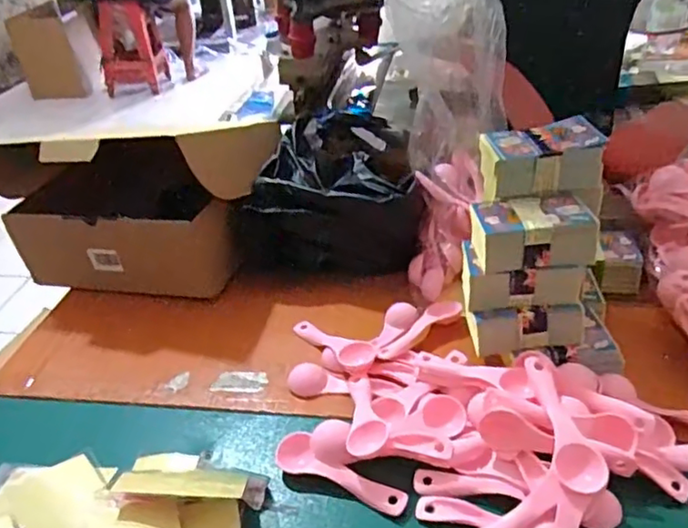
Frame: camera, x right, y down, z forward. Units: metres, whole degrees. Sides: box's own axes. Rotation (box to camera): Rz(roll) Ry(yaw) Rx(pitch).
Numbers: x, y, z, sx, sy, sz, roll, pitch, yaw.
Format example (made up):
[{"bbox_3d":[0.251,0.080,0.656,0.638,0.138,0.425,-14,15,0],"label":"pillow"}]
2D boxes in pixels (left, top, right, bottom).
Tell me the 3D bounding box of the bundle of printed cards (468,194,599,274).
[{"bbox_3d":[0.160,-0.028,0.521,0.101,0.040,0.067,-1,36,5],"label":"bundle of printed cards"}]

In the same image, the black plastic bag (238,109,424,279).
[{"bbox_3d":[0.000,-0.103,0.765,0.205,0.118,0.241,3,36,11],"label":"black plastic bag"}]

